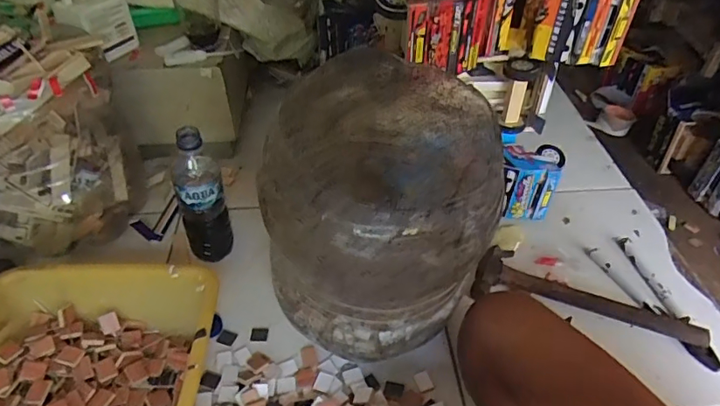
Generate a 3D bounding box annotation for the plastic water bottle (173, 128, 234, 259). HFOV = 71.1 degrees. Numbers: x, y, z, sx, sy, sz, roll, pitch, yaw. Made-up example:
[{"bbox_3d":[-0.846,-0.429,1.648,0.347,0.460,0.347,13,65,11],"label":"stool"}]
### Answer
[{"bbox_3d":[-0.222,-0.007,0.704,0.063,0.208,0.058,-14,45,-14],"label":"plastic water bottle"}]

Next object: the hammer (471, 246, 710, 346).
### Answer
[{"bbox_3d":[0.315,0.121,0.711,0.297,0.023,0.101,11,44,11],"label":"hammer"}]

